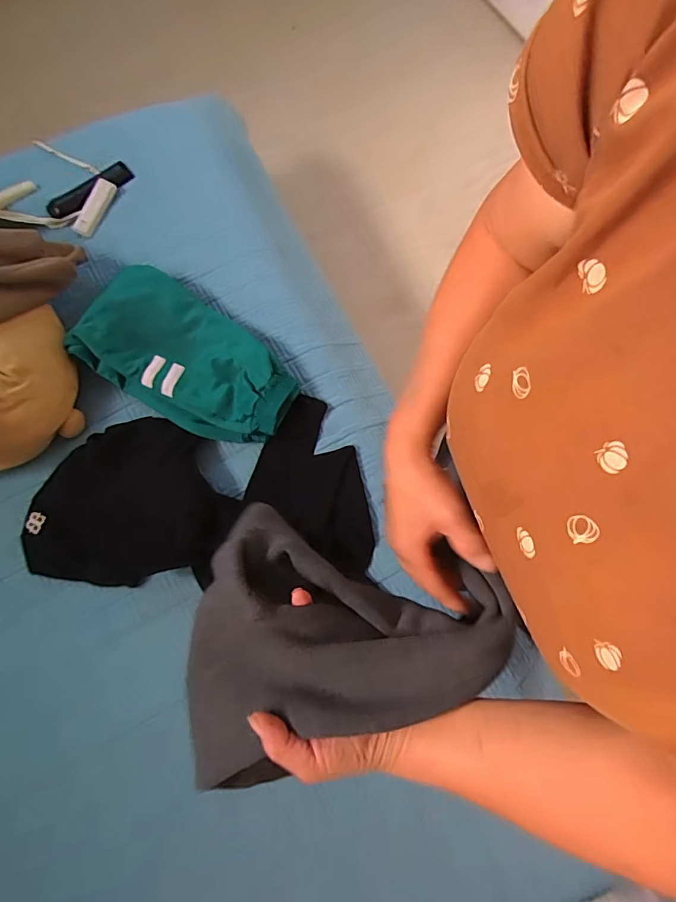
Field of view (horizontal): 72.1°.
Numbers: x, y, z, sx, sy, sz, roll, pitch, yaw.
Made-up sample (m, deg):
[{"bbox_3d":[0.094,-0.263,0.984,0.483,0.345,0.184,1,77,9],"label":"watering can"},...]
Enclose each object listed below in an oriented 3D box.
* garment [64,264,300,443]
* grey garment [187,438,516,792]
[{"bbox_3d":[-0.277,-0.186,0.873,0.421,0.065,0.240,32,77,8],"label":"garment"},{"bbox_3d":[0.001,0.134,0.427,0.268,0.122,0.210,-13,75,-4],"label":"grey garment"}]

